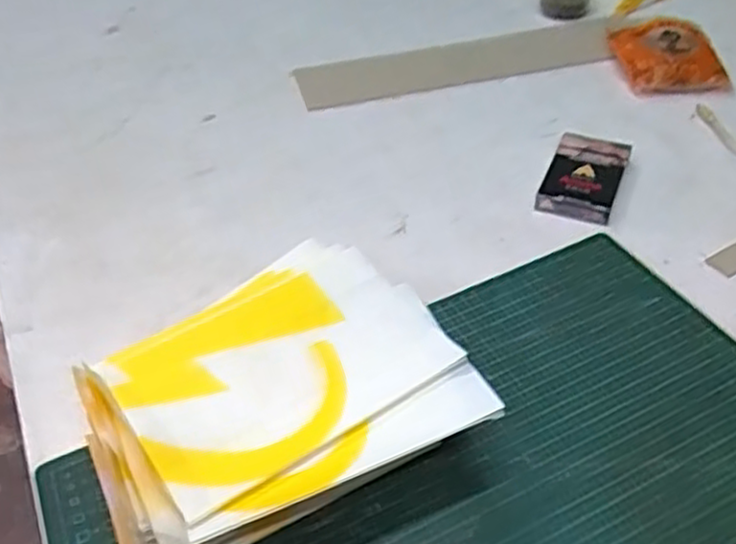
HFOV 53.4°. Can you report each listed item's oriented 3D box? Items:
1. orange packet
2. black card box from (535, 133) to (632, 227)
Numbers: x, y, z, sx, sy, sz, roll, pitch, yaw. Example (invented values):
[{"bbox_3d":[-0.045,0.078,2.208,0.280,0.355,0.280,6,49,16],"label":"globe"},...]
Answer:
[{"bbox_3d":[0.300,-0.220,0.744,0.093,0.034,0.109,-6,43,-2],"label":"orange packet"},{"bbox_3d":[0.183,-0.080,0.620,0.059,0.021,0.095,15,47,20],"label":"black card box"}]

